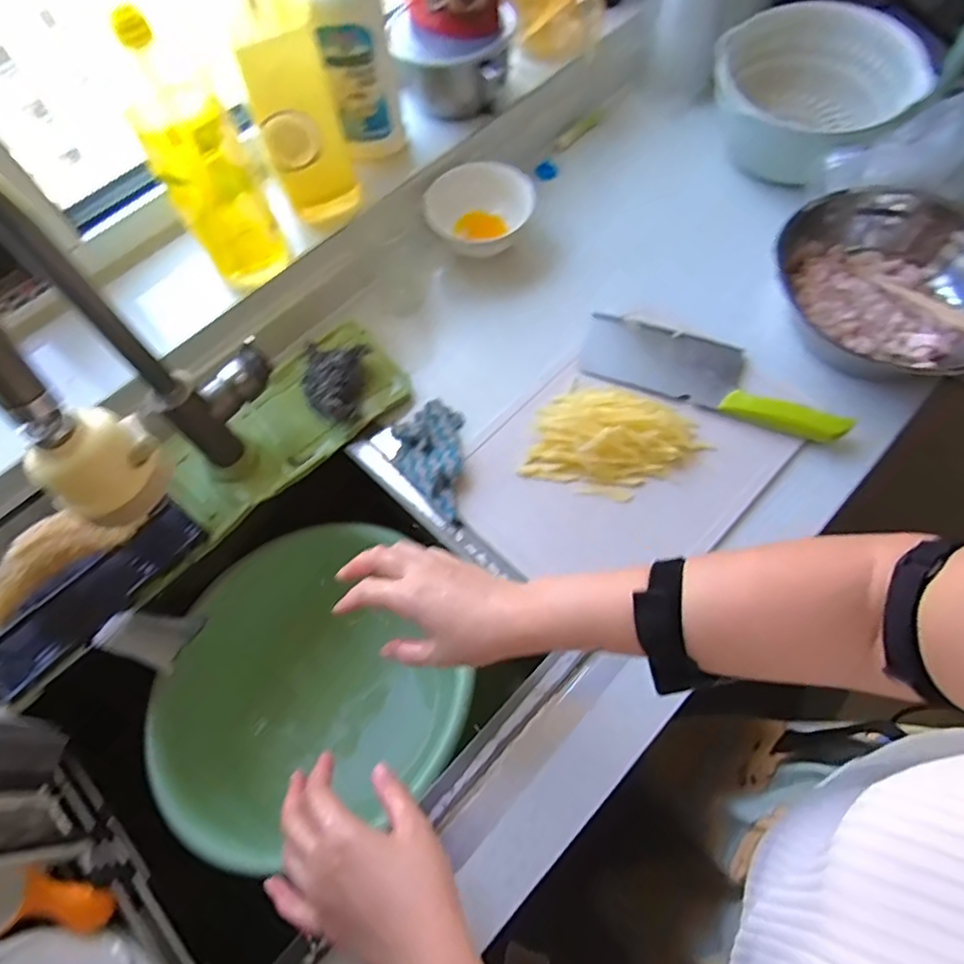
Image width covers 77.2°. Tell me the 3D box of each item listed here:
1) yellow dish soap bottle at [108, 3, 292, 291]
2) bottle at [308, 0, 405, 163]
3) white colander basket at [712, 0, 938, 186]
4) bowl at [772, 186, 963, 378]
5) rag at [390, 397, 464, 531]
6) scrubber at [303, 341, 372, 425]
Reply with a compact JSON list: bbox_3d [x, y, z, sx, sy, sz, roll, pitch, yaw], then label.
[{"bbox_3d":[-0.256,-0.294,0.575,0.075,0.244,0.055,-12,64,-2],"label":"yellow dish soap bottle"},{"bbox_3d":[-0.132,-0.444,0.647,0.069,0.188,0.044,-11,64,-2],"label":"bottle"},{"bbox_3d":[0.408,-0.472,0.760,0.230,0.121,0.212,12,66,9],"label":"white colander basket"},{"bbox_3d":[0.450,-0.215,0.657,0.209,0.083,0.226,-1,64,3],"label":"bowl"},{"bbox_3d":[-0.058,-0.028,0.625,0.074,0.024,0.143,-2,64,2],"label":"rag"},{"bbox_3d":[-0.162,-0.109,0.649,0.063,0.042,0.081,8,65,7],"label":"scrubber"}]

